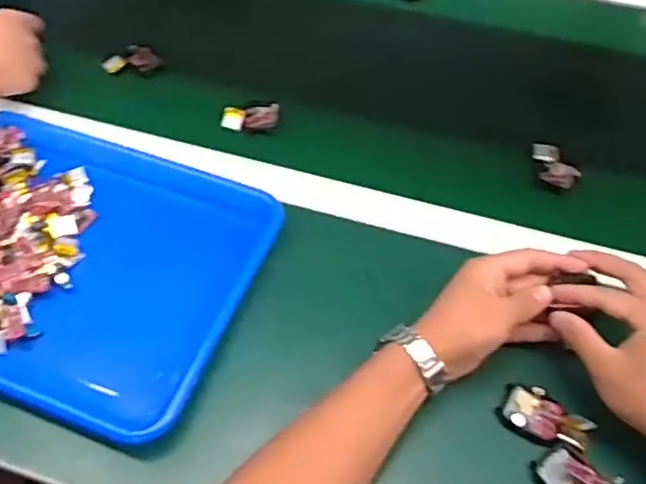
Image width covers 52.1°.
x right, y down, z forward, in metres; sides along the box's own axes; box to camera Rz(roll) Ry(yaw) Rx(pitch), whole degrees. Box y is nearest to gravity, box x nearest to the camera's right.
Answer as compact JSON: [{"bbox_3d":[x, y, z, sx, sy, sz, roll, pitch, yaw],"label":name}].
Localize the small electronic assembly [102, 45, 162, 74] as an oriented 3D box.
[{"bbox_3d":[-0.216,-0.205,0.748,0.062,0.018,0.029,-13,55,-9],"label":"small electronic assembly"}]

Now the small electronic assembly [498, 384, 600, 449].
[{"bbox_3d":[0.170,0.133,0.501,0.066,0.013,0.037,25,58,17],"label":"small electronic assembly"}]

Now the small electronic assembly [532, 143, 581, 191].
[{"bbox_3d":[0.231,-0.075,0.652,0.035,0.019,0.056,-8,55,-6],"label":"small electronic assembly"}]

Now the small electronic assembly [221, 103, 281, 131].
[{"bbox_3d":[-0.076,-0.131,0.695,0.059,0.011,0.029,-4,54,-3],"label":"small electronic assembly"}]

